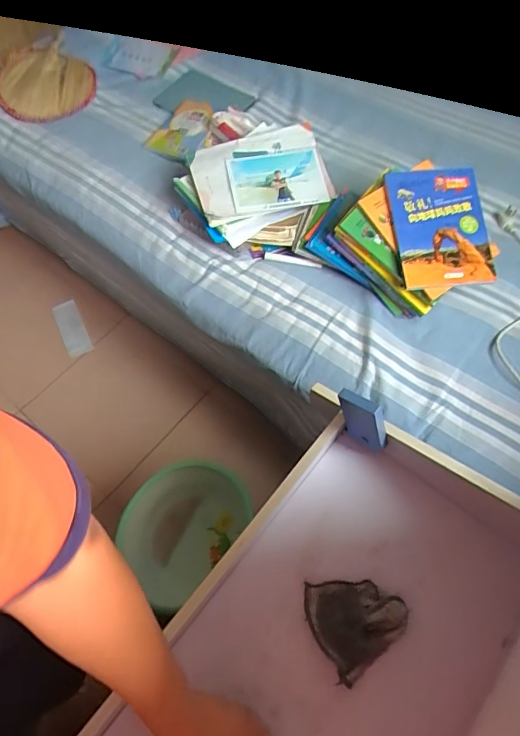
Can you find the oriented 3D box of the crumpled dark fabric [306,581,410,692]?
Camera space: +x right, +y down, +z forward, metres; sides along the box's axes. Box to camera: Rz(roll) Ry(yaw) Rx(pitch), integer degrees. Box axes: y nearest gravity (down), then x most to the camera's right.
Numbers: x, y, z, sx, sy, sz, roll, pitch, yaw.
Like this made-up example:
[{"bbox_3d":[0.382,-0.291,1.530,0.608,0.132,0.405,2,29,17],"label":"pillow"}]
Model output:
[{"bbox_3d":[0.123,0.332,0.570,0.124,0.038,0.114,-3,63,0],"label":"crumpled dark fabric"}]

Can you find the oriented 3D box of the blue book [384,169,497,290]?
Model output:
[{"bbox_3d":[0.345,-0.269,0.864,0.183,0.018,0.230,-7,83,-6],"label":"blue book"}]

